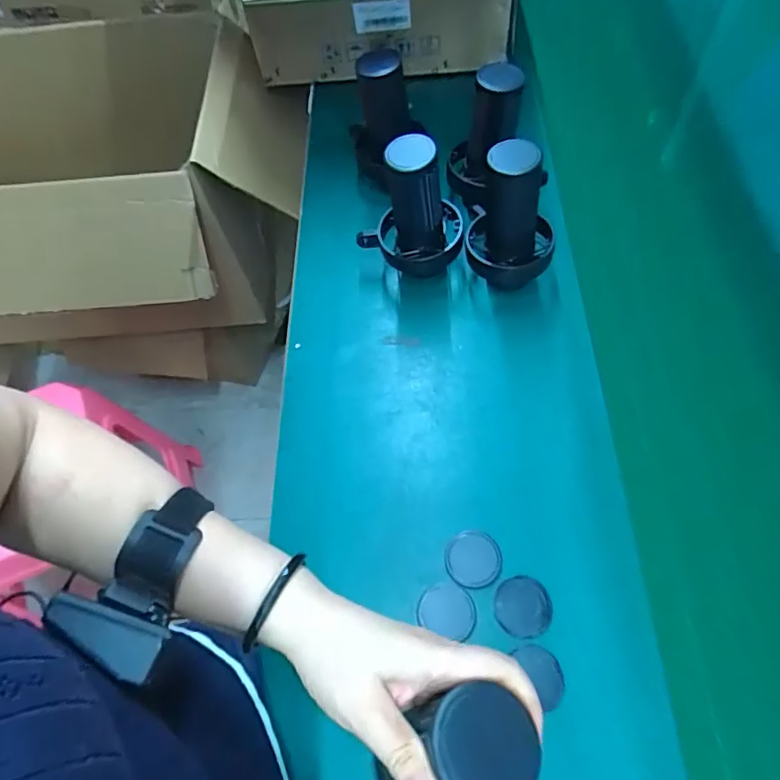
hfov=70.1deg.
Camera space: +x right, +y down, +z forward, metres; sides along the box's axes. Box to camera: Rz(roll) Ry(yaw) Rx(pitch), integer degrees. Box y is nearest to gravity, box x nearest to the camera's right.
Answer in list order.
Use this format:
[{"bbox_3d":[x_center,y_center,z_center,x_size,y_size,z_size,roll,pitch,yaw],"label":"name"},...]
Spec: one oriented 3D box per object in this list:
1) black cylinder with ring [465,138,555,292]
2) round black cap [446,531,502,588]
[{"bbox_3d":[0.135,-0.182,0.612,0.096,0.173,0.089,9,62,9],"label":"black cylinder with ring"},{"bbox_3d":[0.077,0.157,0.515,0.051,0.004,0.050,-2,61,3],"label":"round black cap"}]

